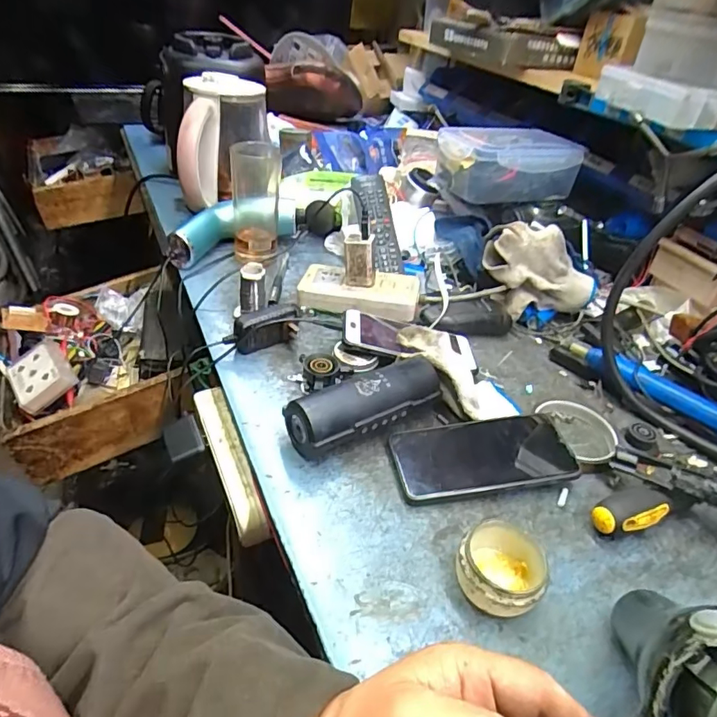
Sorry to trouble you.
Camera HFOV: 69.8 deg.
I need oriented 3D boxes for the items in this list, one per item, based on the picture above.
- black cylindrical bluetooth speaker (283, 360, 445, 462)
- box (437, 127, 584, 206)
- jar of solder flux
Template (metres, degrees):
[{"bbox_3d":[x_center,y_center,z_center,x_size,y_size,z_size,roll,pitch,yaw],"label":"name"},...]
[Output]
[{"bbox_3d":[0.009,0.046,0.485,0.150,0.054,0.049,-18,44,-29],"label":"black cylindrical bluetooth speaker"},{"bbox_3d":[0.219,-0.289,0.779,0.193,0.087,0.123,-6,40,-19],"label":"box"},{"bbox_3d":[0.102,0.155,0.376,0.060,0.038,0.063,5,38,-4],"label":"jar of solder flux"}]

